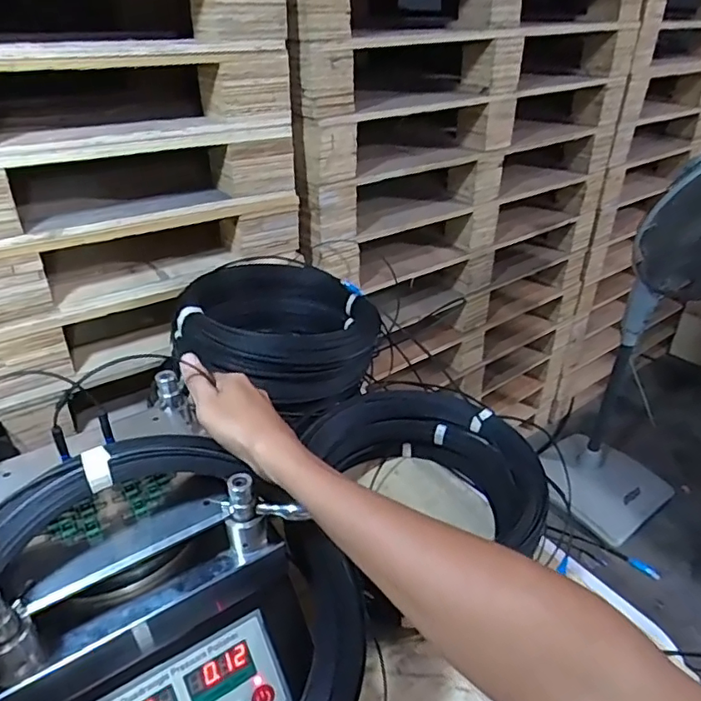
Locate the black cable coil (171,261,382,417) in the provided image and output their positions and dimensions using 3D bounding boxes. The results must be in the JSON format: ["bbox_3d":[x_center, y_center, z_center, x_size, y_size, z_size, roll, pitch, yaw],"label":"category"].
[{"bbox_3d":[-0.104,-0.043,0.902,0.295,0.131,0.342,9,34,13],"label":"black cable coil"}]

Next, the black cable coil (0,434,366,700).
[{"bbox_3d":[-0.139,0.228,0.405,0.286,0.309,0.045,-55,14,-24],"label":"black cable coil"}]

